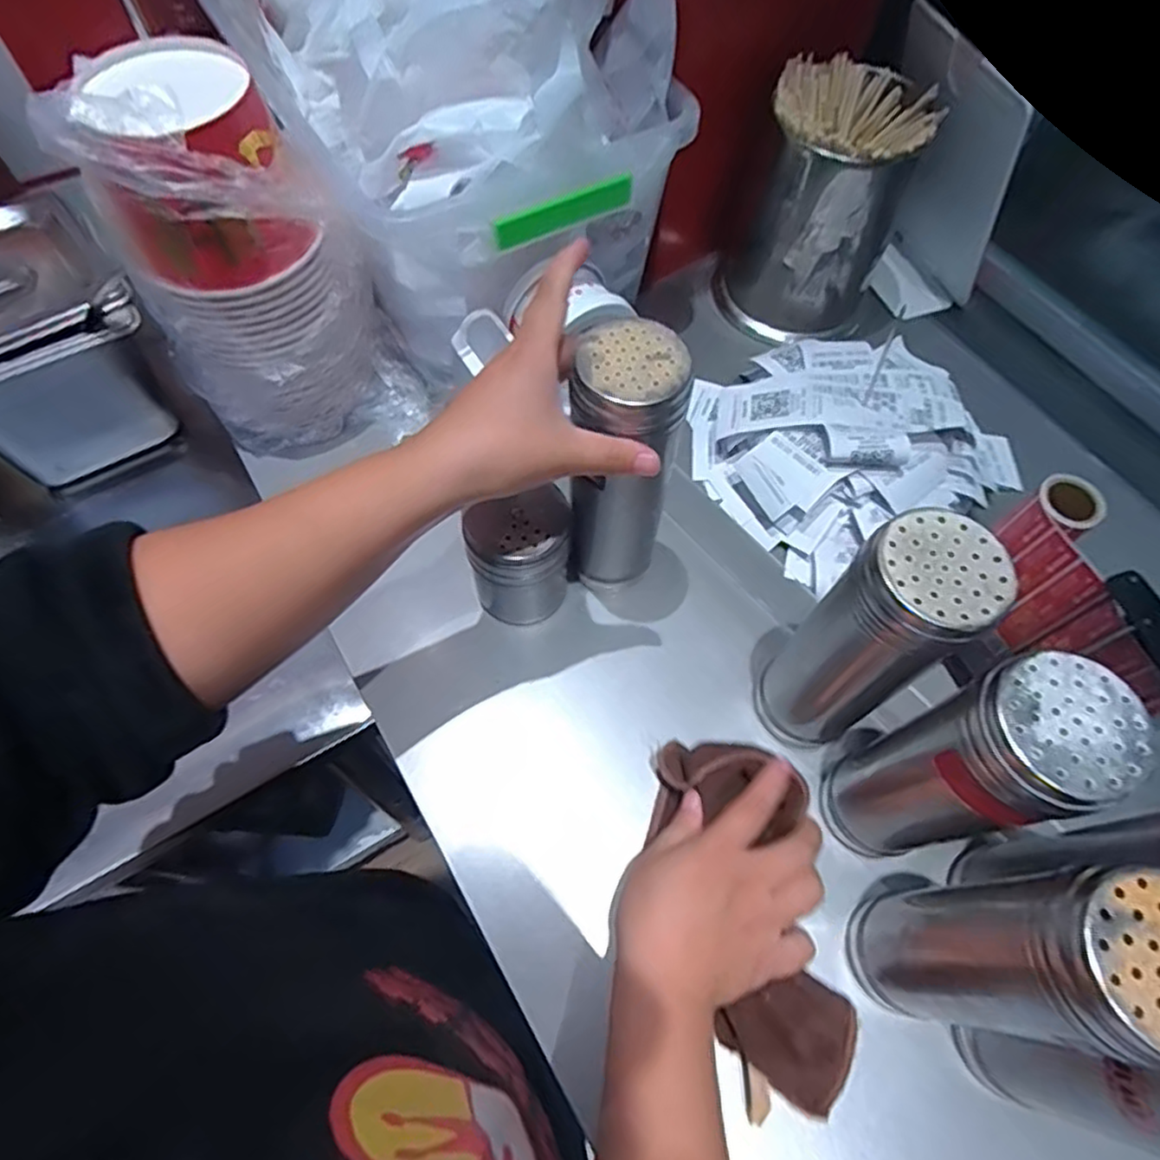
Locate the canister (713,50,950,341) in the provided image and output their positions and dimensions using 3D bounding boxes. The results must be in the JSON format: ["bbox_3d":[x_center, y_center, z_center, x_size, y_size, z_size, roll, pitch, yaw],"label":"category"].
[{"bbox_3d":[0.202,-0.315,0.586,0.126,0.178,0.106,17,64,7],"label":"canister"}]

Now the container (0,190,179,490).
[{"bbox_3d":[-0.441,-0.185,0.562,0.166,0.150,0.158,-31,68,-16],"label":"container"}]

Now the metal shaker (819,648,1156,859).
[{"bbox_3d":[0.189,0.099,0.351,0.056,0.191,0.059,-17,65,-10],"label":"metal shaker"}]

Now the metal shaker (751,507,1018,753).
[{"bbox_3d":[0.155,0.041,0.387,0.057,0.203,0.060,-36,70,-18],"label":"metal shaker"}]

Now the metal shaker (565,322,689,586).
[{"bbox_3d":[0.025,-0.064,0.424,0.060,0.196,0.055,10,62,4],"label":"metal shaker"}]

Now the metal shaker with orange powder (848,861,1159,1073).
[{"bbox_3d":[0.196,0.172,0.319,0.060,0.198,0.069,10,64,3],"label":"metal shaker with orange powder"}]

